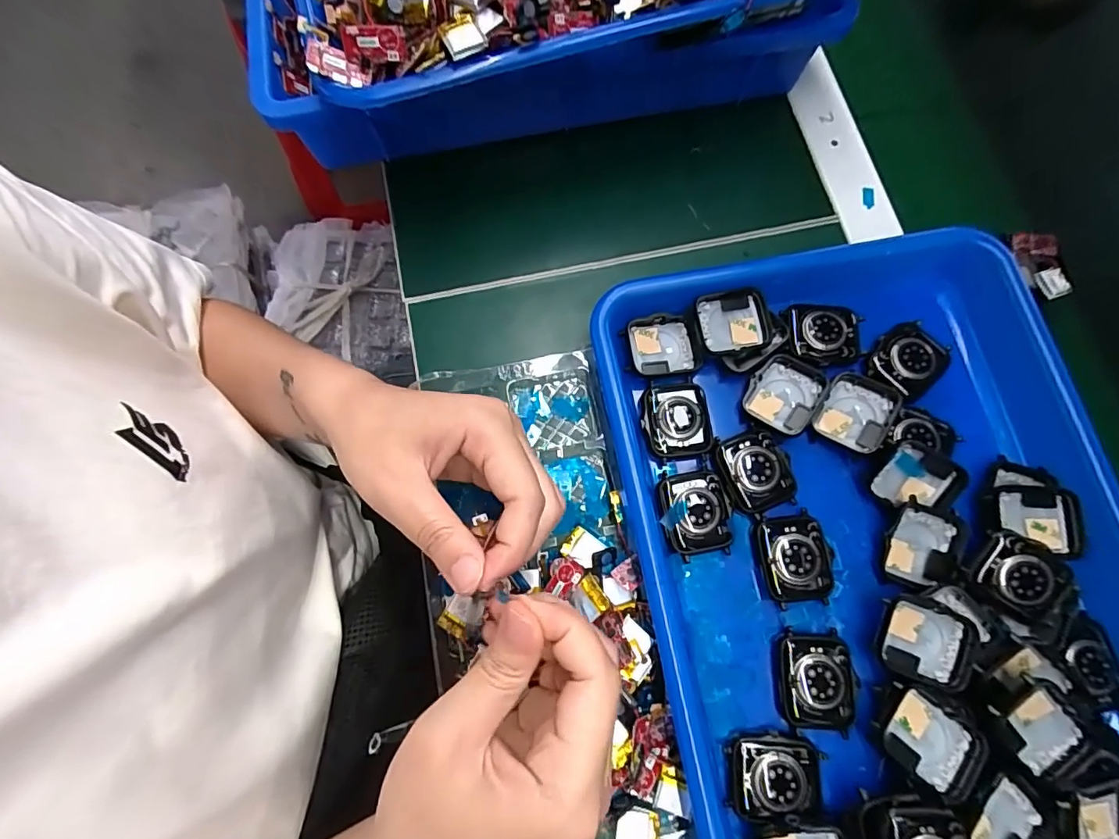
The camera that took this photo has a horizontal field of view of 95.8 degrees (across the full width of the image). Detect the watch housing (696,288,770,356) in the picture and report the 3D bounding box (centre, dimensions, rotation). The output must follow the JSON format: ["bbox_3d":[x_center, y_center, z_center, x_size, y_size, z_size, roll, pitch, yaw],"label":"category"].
[{"bbox_3d":[0.101,-0.055,0.295,0.041,0.017,0.036,-9,76,-4],"label":"watch housing"}]

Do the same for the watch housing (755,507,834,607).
[{"bbox_3d":[0.124,0.073,0.265,0.037,0.010,0.045,-9,76,-4],"label":"watch housing"}]

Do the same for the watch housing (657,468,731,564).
[{"bbox_3d":[0.073,0.050,0.270,0.036,0.012,0.043,-8,76,-4],"label":"watch housing"}]

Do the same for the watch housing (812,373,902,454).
[{"bbox_3d":[0.166,-0.005,0.282,0.035,0.012,0.040,28,76,5],"label":"watch housing"}]

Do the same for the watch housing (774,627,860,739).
[{"bbox_3d":[0.127,0.130,0.251,0.037,0.010,0.045,6,75,0],"label":"watch housing"}]

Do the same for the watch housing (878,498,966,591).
[{"bbox_3d":[0.191,0.067,0.266,0.035,0.012,0.043,12,75,1],"label":"watch housing"}]

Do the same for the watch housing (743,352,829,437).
[{"bbox_3d":[0.128,-0.016,0.286,0.038,0.009,0.044,29,76,6],"label":"watch housing"}]

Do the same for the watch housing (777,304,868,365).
[{"bbox_3d":[0.154,-0.050,0.297,0.047,0.010,0.036,1,75,-1],"label":"watch housing"}]

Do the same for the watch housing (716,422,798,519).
[{"bbox_3d":[0.108,0.027,0.276,0.037,0.008,0.043,-19,77,-7],"label":"watch housing"}]

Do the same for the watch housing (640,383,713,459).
[{"bbox_3d":[0.066,-0.001,0.281,0.037,0.013,0.041,0,75,-2],"label":"watch housing"}]

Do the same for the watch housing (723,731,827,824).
[{"bbox_3d":[0.102,0.169,0.239,0.043,0.007,0.034,0,75,-2],"label":"watch housing"}]

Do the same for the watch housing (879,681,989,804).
[{"bbox_3d":[0.172,0.150,0.236,0.045,0.008,0.034,37,77,8],"label":"watch housing"}]

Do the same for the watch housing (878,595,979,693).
[{"bbox_3d":[0.179,0.110,0.248,0.043,0.015,0.038,15,75,2],"label":"watch housing"}]

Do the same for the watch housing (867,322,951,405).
[{"bbox_3d":[0.203,-0.035,0.292,0.039,0.012,0.043,43,78,9],"label":"watch housing"}]

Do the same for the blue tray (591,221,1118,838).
[{"bbox_3d":[0.177,0.063,0.267,0.273,0.038,0.330,-9,76,-4],"label":"blue tray"}]

